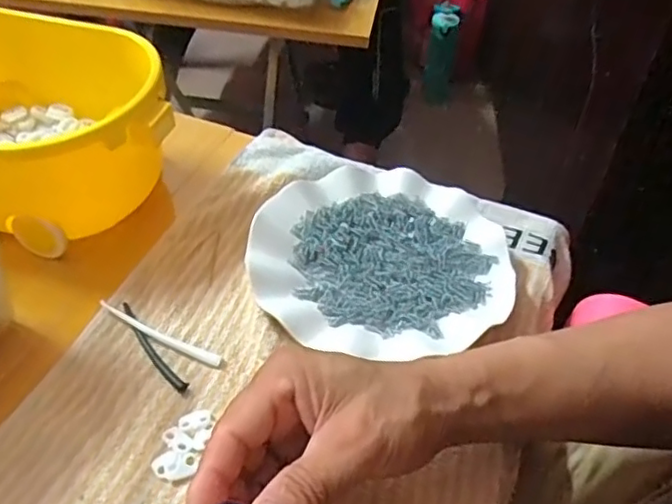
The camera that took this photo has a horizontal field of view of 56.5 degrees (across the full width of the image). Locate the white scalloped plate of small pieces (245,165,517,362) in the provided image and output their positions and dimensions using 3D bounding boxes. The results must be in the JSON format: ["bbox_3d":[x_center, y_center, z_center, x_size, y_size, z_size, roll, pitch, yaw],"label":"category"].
[{"bbox_3d":[0.031,0.000,0.452,0.179,0.017,0.167,3,45,-1],"label":"white scalloped plate of small pieces"}]

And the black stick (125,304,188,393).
[{"bbox_3d":[-0.121,0.060,0.405,0.010,0.004,0.084,-28,53,-28],"label":"black stick"}]

